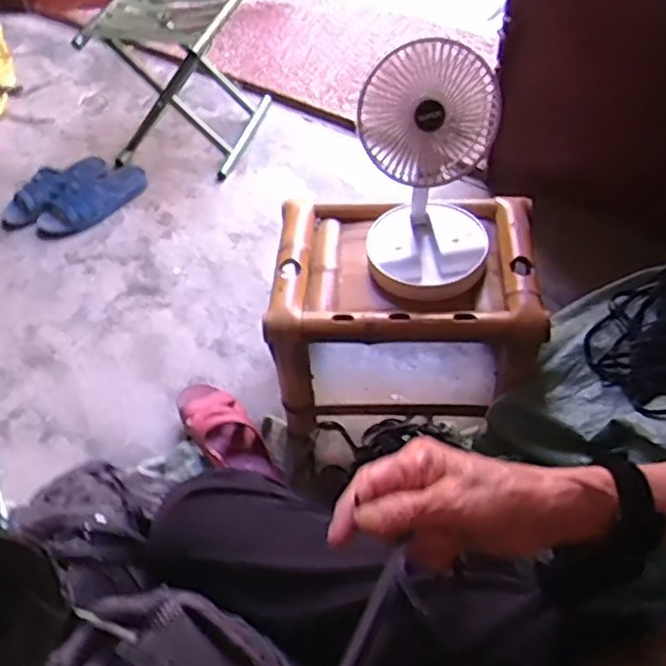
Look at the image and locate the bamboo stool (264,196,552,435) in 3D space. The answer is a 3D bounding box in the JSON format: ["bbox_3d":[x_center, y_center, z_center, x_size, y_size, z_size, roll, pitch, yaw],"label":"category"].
[{"bbox_3d":[0.102,-0.025,1.012,0.353,0.234,0.249,1,51,5],"label":"bamboo stool"}]

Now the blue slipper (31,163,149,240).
[{"bbox_3d":[-0.500,-0.283,1.425,0.099,0.054,0.256,29,58,25],"label":"blue slipper"}]

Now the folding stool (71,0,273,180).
[{"bbox_3d":[-0.330,-0.554,1.481,0.307,0.315,0.278,8,51,10],"label":"folding stool"}]

